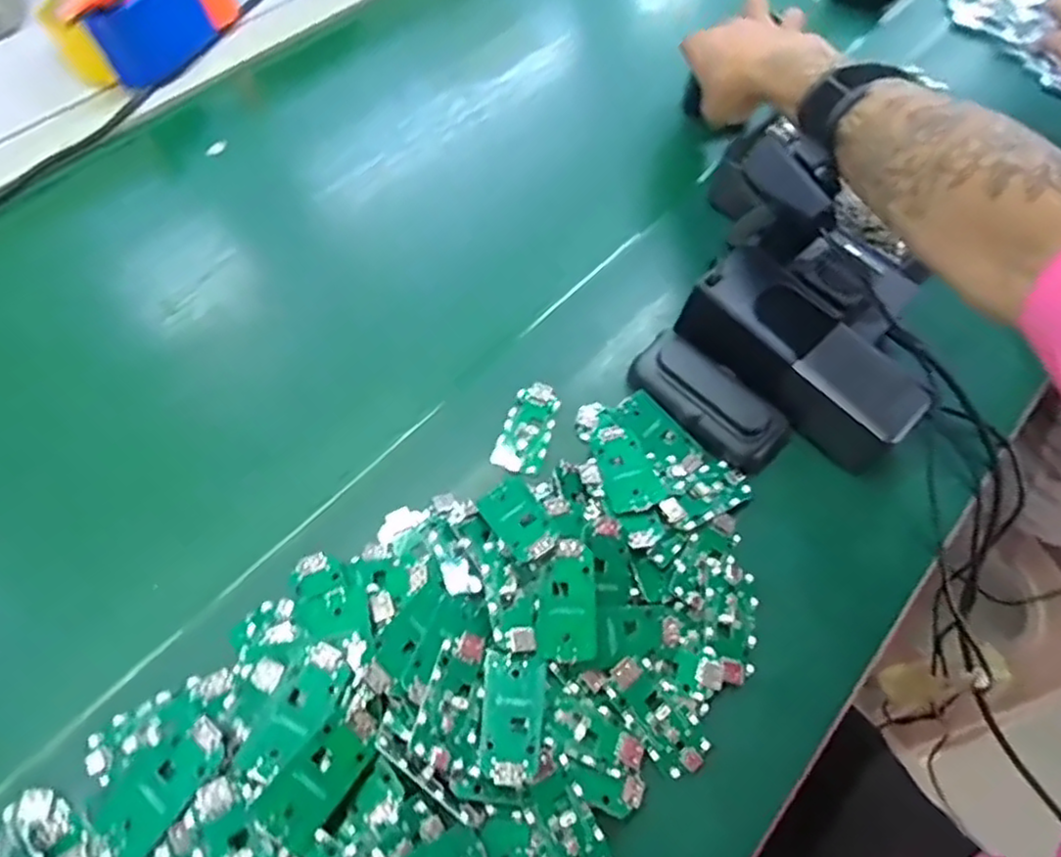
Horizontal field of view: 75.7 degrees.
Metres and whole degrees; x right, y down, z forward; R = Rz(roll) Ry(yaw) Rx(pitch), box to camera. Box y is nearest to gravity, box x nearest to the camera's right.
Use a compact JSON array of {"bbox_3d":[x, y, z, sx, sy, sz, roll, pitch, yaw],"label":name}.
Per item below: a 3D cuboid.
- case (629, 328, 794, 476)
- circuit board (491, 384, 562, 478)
[{"bbox_3d":[0.119,-0.021,0.452,0.052,0.023,0.106,-37,67,-21],"label":"case"},{"bbox_3d":[-0.001,-0.001,0.445,0.032,0.007,0.066,18,60,9],"label":"circuit board"}]

